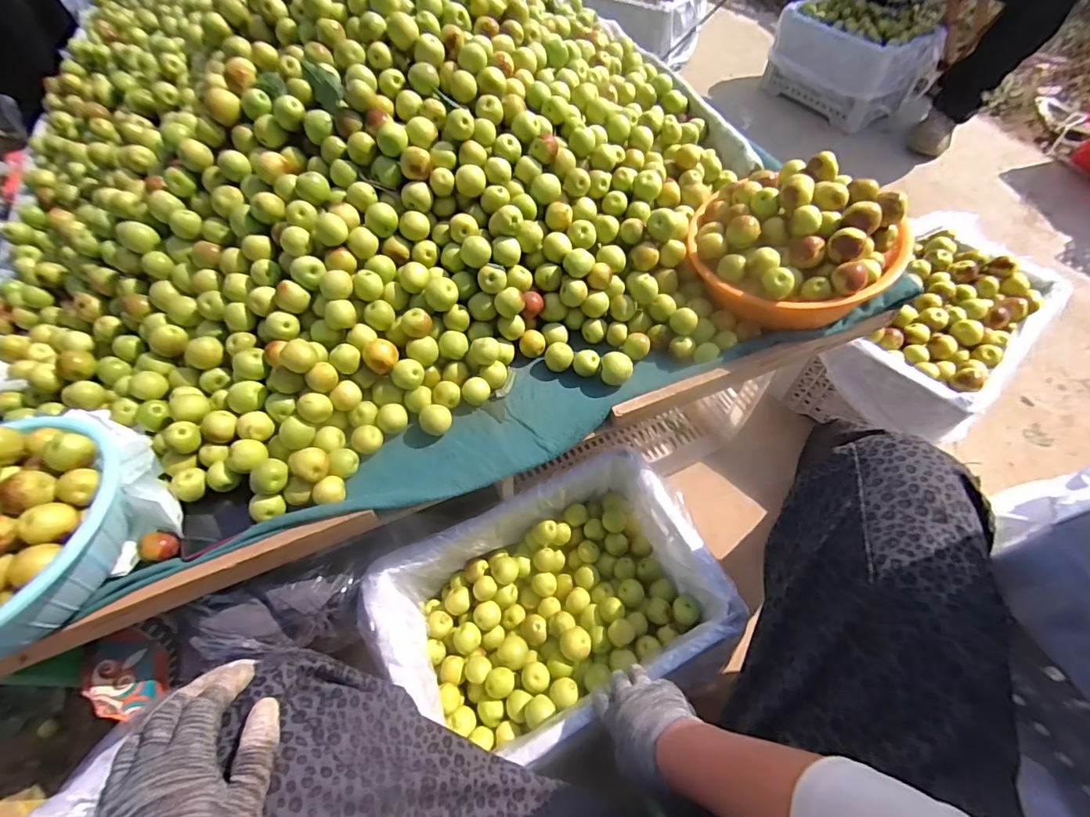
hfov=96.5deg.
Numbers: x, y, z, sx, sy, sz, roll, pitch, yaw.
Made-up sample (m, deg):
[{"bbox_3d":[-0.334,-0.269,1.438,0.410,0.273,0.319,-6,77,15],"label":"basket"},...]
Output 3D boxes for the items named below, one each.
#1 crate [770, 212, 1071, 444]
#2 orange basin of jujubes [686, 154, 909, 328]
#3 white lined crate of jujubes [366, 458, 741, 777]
[{"bbox_3d":[0.741,-0.139,0.974,0.452,0.235,0.292,-39,65,-20],"label":"crate"},{"bbox_3d":[0.313,-0.228,0.638,0.224,0.107,0.256,-28,62,-15],"label":"orange basin of jujubes"},{"bbox_3d":[0.007,0.275,0.678,0.415,0.146,0.282,-23,60,-12],"label":"white lined crate of jujubes"}]

